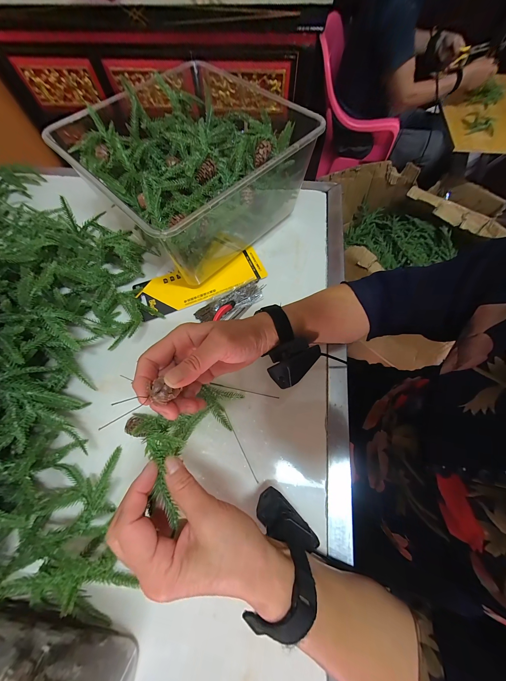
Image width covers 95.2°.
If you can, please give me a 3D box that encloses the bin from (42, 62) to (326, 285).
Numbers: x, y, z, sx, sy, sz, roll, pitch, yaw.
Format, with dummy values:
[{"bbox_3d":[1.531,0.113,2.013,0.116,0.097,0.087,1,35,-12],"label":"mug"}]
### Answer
[{"bbox_3d":[-0.089,-0.272,0.386,0.301,0.148,0.278,-42,75,-15],"label":"bin"}]

